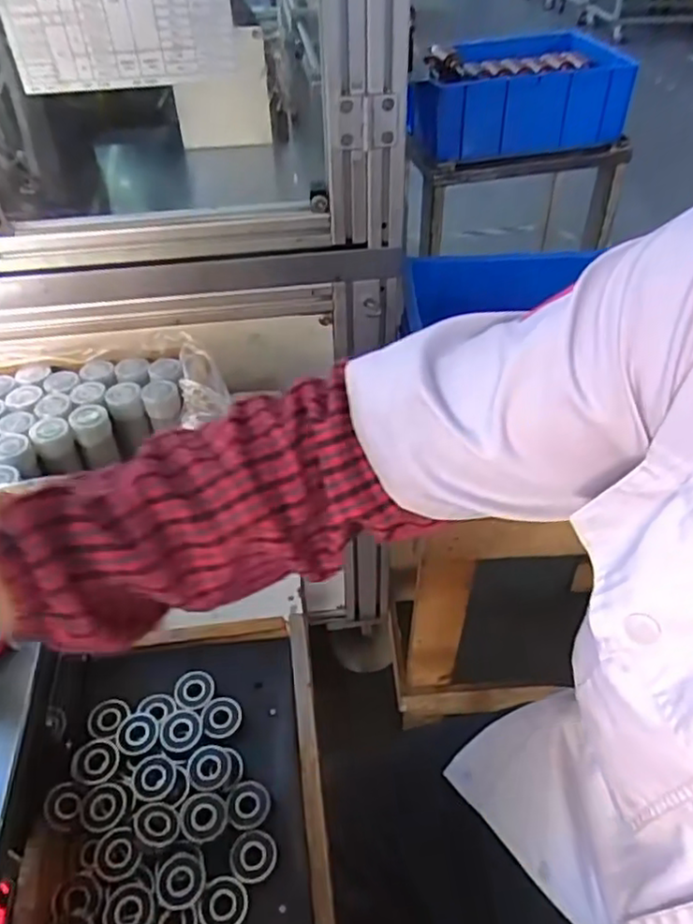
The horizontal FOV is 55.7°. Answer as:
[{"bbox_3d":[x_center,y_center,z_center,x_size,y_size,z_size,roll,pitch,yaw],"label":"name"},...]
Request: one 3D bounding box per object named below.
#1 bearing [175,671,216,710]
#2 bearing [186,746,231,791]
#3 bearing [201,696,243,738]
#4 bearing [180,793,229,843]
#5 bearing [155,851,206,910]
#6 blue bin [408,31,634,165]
[{"bbox_3d":[-0.121,0.182,0.523,0.031,0.008,0.034,0,44,0],"label":"bearing"},{"bbox_3d":[-0.100,0.220,0.473,0.031,0.009,0.032,-8,45,-8],"label":"bearing"},{"bbox_3d":[-0.097,0.198,0.508,0.030,0.007,0.030,0,44,0],"label":"bearing"},{"bbox_3d":[-0.098,0.244,0.451,0.032,0.006,0.031,0,44,0],"label":"bearing"},{"bbox_3d":[-0.108,0.270,0.423,0.032,0.007,0.031,0,44,0],"label":"bearing"},{"bbox_3d":[0.369,-0.872,1.538,0.461,0.190,0.325,-10,45,-9],"label":"blue bin"}]

